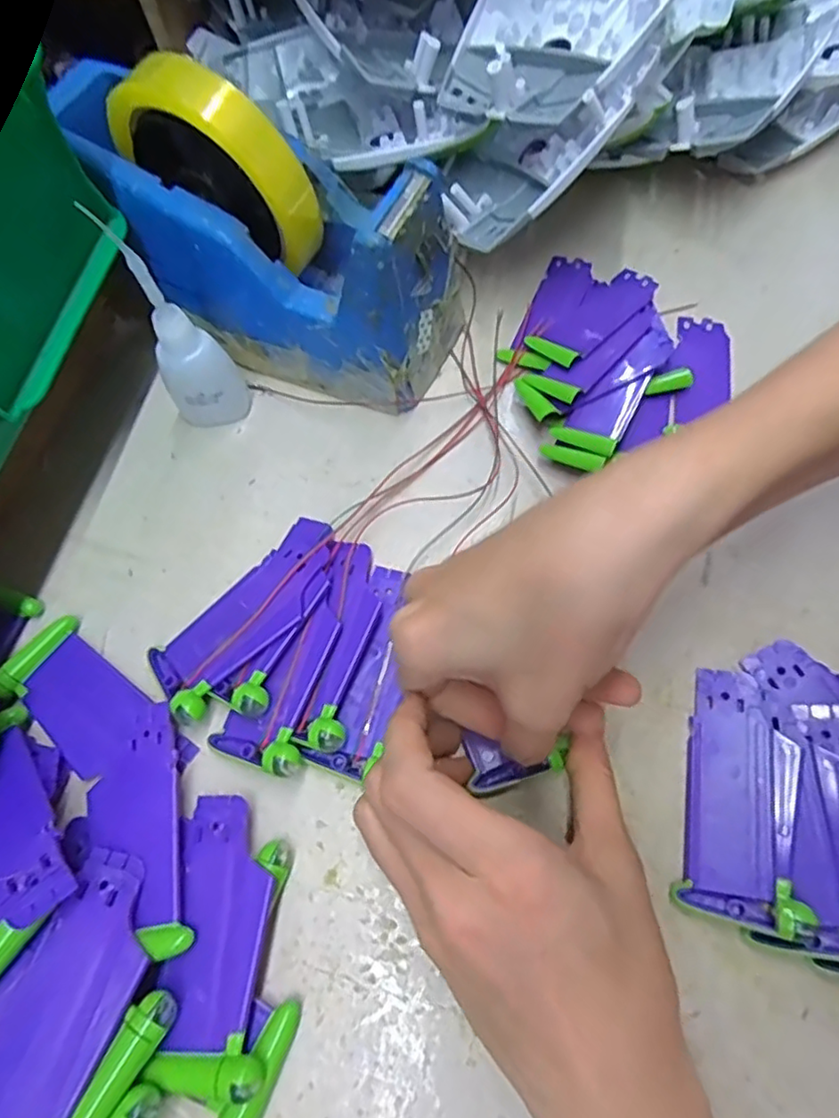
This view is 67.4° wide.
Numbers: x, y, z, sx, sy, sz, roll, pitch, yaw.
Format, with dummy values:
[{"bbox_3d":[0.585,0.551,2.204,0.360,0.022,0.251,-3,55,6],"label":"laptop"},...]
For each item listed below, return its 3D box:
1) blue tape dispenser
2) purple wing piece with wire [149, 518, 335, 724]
[{"bbox_3d":[-0.079,-0.157,0.298,0.191,0.115,0.078,27,71,13],"label":"blue tape dispenser"},{"bbox_3d":[-0.073,0.022,0.275,0.040,0.009,0.097,35,75,34],"label":"purple wing piece with wire"}]

